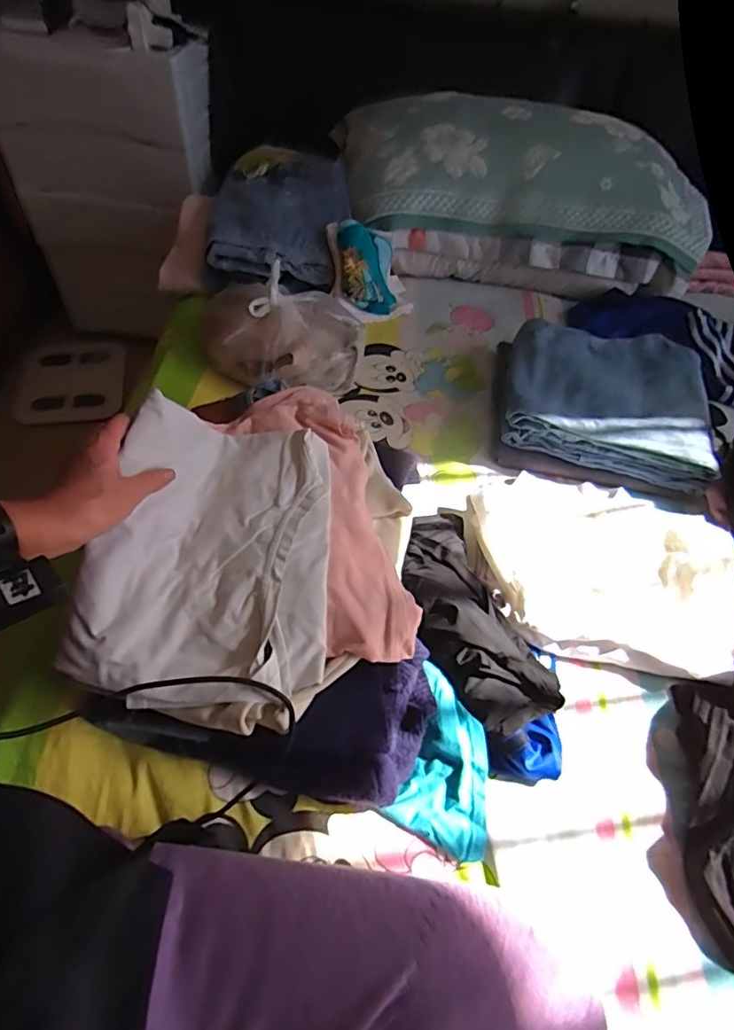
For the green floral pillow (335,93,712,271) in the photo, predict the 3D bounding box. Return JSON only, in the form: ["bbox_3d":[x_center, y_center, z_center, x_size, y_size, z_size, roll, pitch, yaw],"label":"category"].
[{"bbox_3d":[0.315,-0.686,1.074,0.720,0.139,0.311,5,54,-2],"label":"green floral pillow"}]

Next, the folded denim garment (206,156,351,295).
[{"bbox_3d":[-0.159,-0.544,1.016,0.248,0.103,0.300,-4,54,-8],"label":"folded denim garment"}]

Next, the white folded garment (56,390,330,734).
[{"bbox_3d":[-0.139,0.027,0.514,0.215,0.134,0.275,9,52,5],"label":"white folded garment"}]

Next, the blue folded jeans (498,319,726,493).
[{"bbox_3d":[0.373,-0.183,0.860,0.310,0.075,0.302,10,52,5],"label":"blue folded jeans"}]

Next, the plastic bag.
[{"bbox_3d":[-0.134,-0.281,0.866,0.229,0.138,0.194,-20,58,-19],"label":"plastic bag"}]

